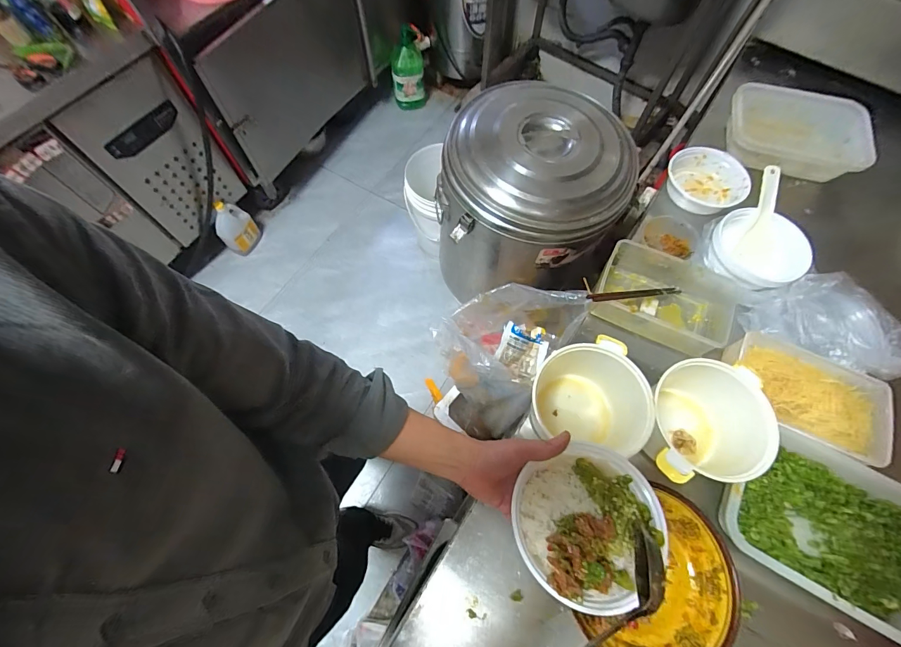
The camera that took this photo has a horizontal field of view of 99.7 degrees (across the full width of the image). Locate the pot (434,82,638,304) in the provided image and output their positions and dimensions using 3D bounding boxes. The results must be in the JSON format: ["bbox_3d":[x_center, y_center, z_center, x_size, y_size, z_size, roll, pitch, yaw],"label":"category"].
[{"bbox_3d":[0.190,-0.286,0.968,0.386,0.410,0.364,0,67,0],"label":"pot"}]

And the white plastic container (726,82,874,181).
[{"bbox_3d":[0.806,-0.449,0.896,0.286,0.079,0.213,13,67,5],"label":"white plastic container"}]

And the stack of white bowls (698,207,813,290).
[{"bbox_3d":[0.594,-0.145,0.752,0.185,0.056,0.176,12,67,5],"label":"stack of white bowls"}]

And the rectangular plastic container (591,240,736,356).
[{"bbox_3d":[0.408,-0.042,0.720,0.244,0.068,0.163,23,68,9],"label":"rectangular plastic container"}]

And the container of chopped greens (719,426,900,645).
[{"bbox_3d":[0.555,0.300,0.565,0.298,0.068,0.211,26,69,10],"label":"container of chopped greens"}]

